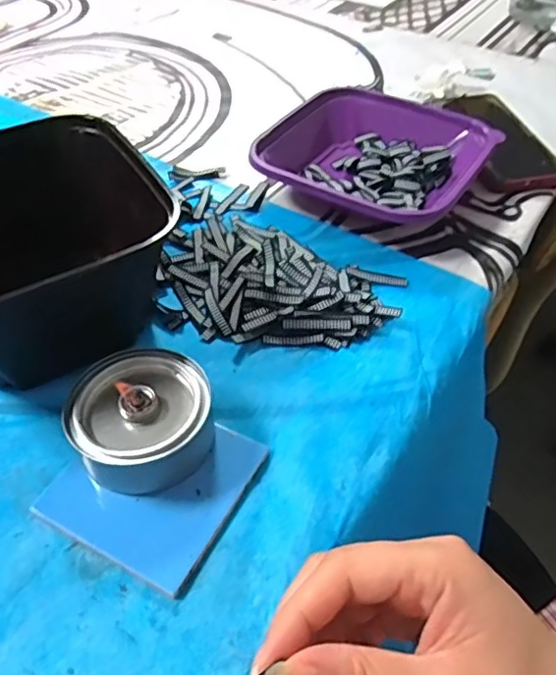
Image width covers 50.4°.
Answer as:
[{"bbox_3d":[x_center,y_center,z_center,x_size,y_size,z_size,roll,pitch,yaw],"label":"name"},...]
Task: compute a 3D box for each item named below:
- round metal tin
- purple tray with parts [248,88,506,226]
[{"bbox_3d":[-0.082,0.049,0.359,0.082,0.044,0.076,-1,48,1],"label":"round metal tin"},{"bbox_3d":[0.094,-0.172,0.576,0.193,0.046,0.207,27,51,25],"label":"purple tray with parts"}]

